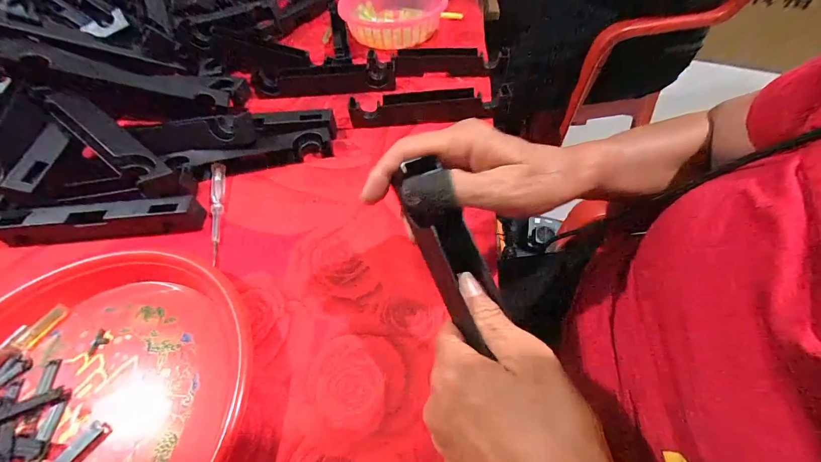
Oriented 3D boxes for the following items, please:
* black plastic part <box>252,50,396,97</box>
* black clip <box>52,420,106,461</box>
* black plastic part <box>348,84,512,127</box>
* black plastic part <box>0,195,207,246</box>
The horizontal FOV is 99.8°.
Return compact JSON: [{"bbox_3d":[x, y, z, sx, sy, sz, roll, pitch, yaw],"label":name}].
[{"bbox_3d":[-0.121,-0.222,0.492,0.196,0.032,0.043,-4,54,0],"label":"black plastic part"},{"bbox_3d":[-0.234,0.153,0.236,0.012,0.004,0.044,25,59,19],"label":"black clip"},{"bbox_3d":[0.023,-0.157,0.433,0.196,0.037,0.027,-4,54,0],"label":"black plastic part"},{"bbox_3d":[-0.310,-0.011,0.348,0.191,0.029,0.030,-5,54,-1],"label":"black plastic part"}]

